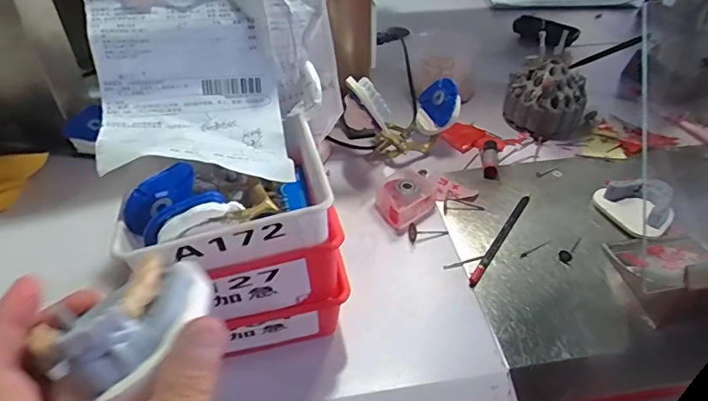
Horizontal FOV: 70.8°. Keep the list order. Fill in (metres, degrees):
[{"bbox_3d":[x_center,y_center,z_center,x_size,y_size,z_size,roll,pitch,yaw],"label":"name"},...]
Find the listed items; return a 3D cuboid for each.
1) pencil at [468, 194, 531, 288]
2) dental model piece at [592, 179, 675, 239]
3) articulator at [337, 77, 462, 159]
[{"bbox_3d":[0.159,0.040,0.538,0.011,0.008,0.151,26,49,24],"label":"pencil"},{"bbox_3d":[0.315,0.006,0.550,0.065,0.034,0.080,-16,46,-17],"label":"dental model piece"},{"bbox_3d":[0.061,-0.109,0.624,0.143,0.110,0.089,-8,44,-9],"label":"articulator"}]

